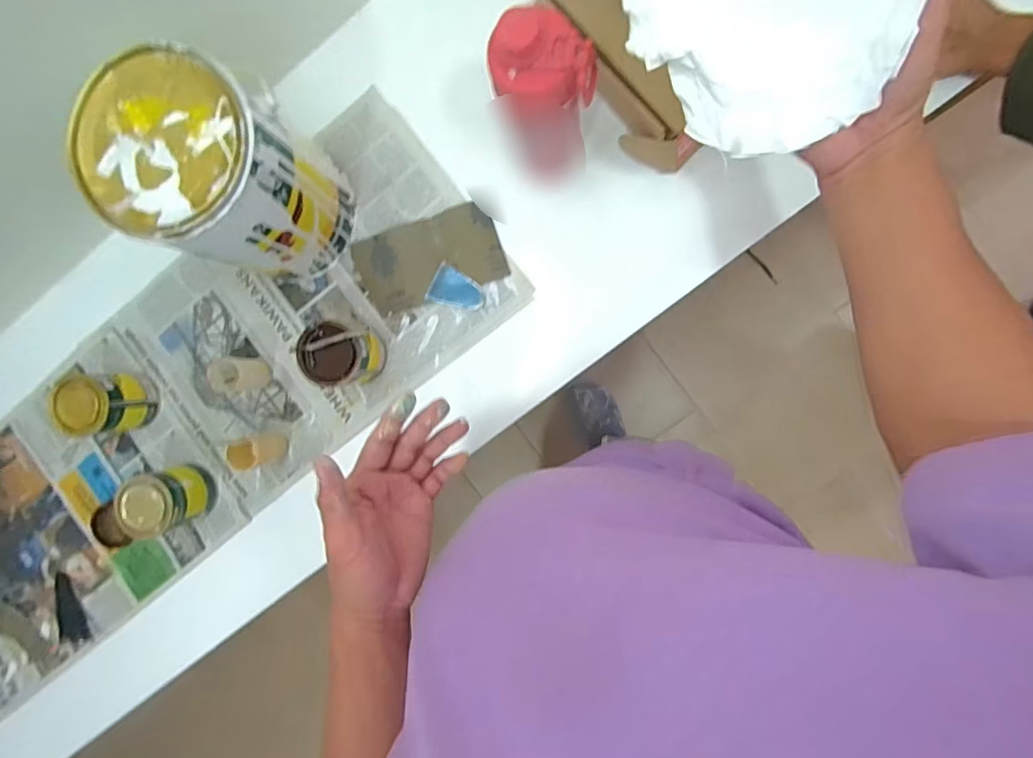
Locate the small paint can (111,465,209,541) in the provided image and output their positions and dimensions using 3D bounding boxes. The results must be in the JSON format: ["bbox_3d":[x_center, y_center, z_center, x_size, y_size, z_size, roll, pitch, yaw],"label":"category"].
[{"bbox_3d":[-0.420,0.145,0.632,0.075,0.079,0.068,-23,89,5],"label":"small paint can"}]

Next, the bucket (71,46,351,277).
[{"bbox_3d":[-0.280,-0.196,0.534,0.148,0.215,0.144,0,91,5],"label":"bucket"}]

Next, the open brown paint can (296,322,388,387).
[{"bbox_3d":[-0.199,-0.029,0.601,0.075,0.079,0.065,4,92,5],"label":"open brown paint can"}]

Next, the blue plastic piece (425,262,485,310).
[{"bbox_3d":[-0.069,-0.103,0.619,0.064,0.004,0.044,26,94,4],"label":"blue plastic piece"}]

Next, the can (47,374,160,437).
[{"bbox_3d":[-0.497,0.031,0.634,0.067,0.091,0.070,0,91,5],"label":"can"}]

